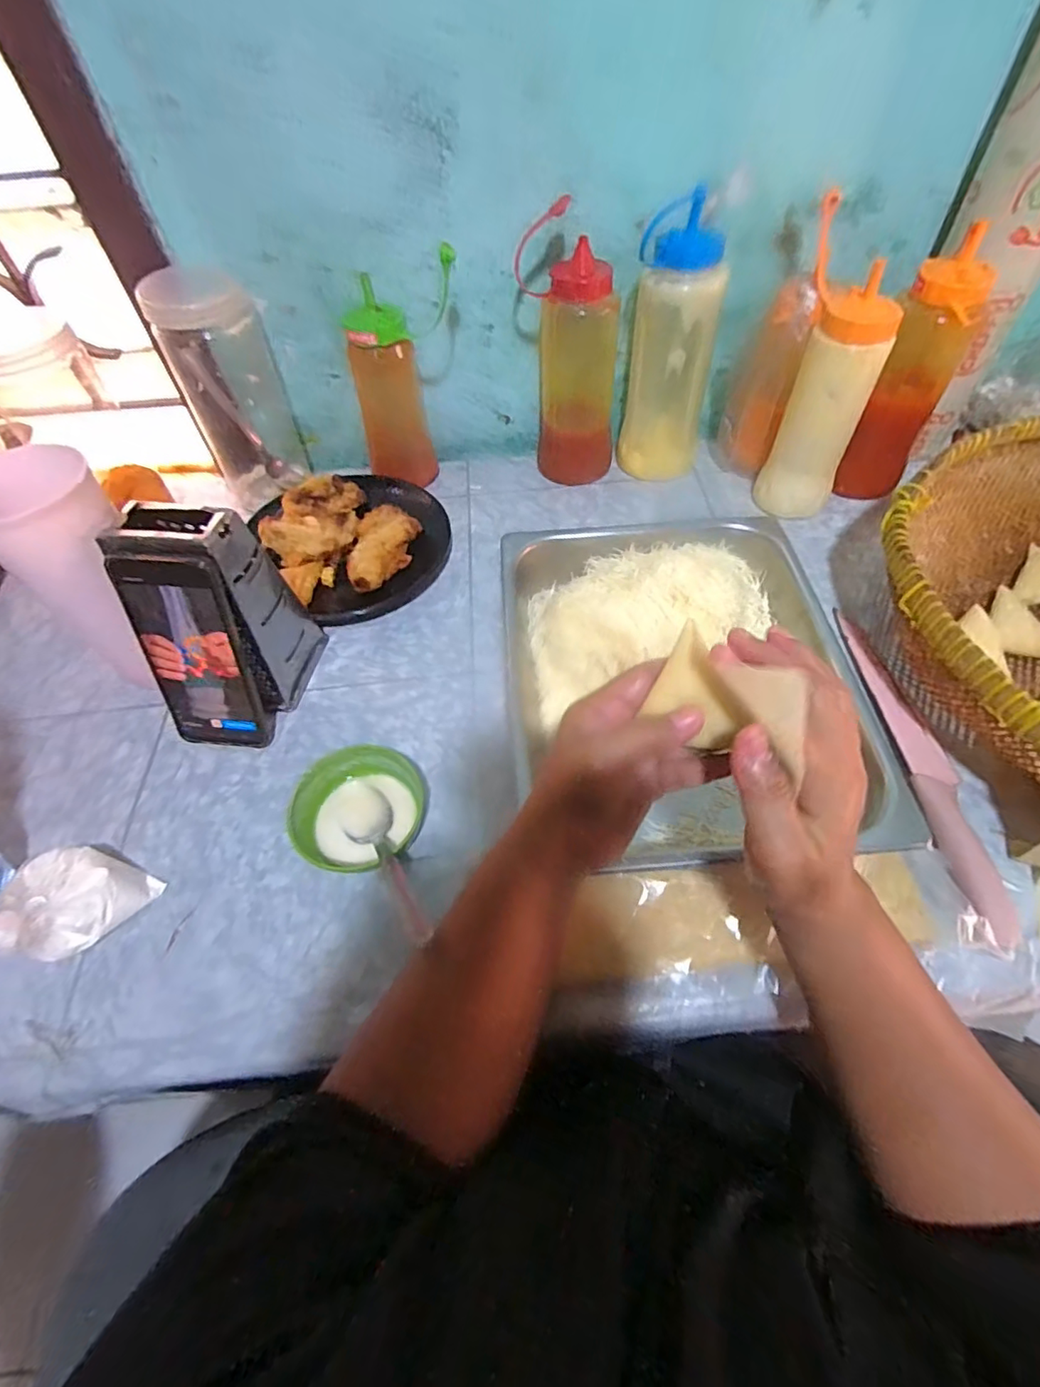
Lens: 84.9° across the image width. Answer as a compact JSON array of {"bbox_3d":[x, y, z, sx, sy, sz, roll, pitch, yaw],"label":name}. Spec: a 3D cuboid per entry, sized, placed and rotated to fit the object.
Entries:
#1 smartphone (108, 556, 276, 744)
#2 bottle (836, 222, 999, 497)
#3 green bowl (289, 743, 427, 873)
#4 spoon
[{"bbox_3d":[-0.249,-0.027,0.436,0.078,0.160,0.016,0,35,3],"label":"smartphone"},{"bbox_3d":[0.371,-0.292,0.550,0.070,0.204,0.071,31,62,21],"label":"bottle"},{"bbox_3d":[-0.115,0.087,0.420,0.095,0.050,0.083,-23,58,-13],"label":"green bowl"},{"bbox_3d":[-0.092,0.110,0.387,0.035,0.019,0.141,-28,34,-16],"label":"spoon"}]

